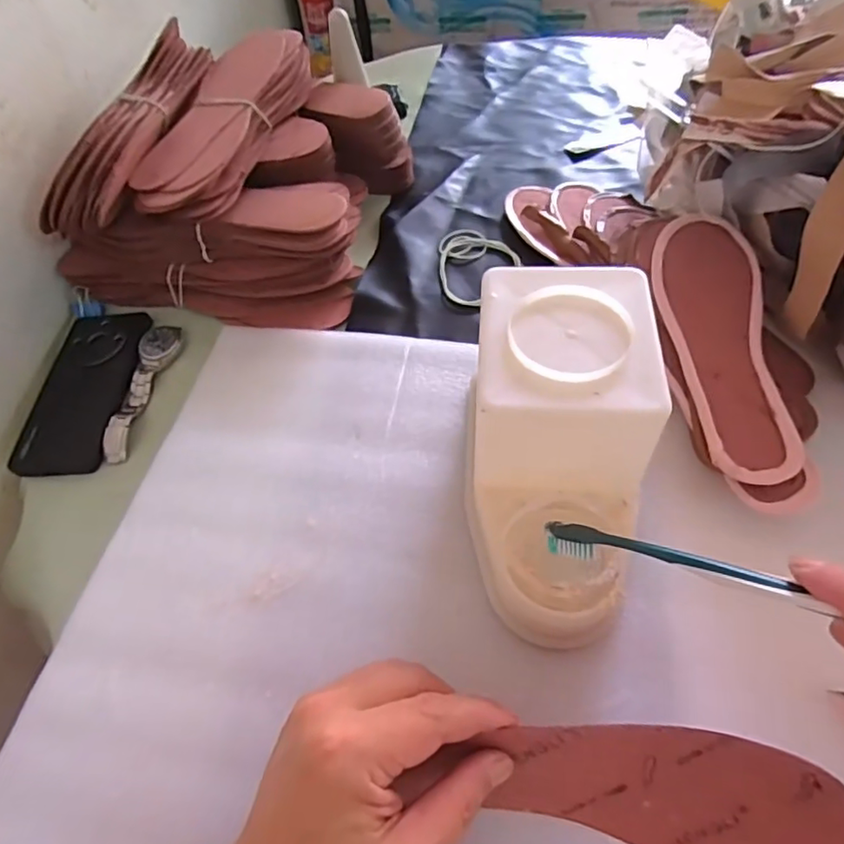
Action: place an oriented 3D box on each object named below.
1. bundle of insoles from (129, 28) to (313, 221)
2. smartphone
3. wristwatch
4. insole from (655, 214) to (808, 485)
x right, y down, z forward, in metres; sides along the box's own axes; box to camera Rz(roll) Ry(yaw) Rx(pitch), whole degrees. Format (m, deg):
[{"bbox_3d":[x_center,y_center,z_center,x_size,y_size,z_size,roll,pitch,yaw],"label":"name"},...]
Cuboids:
[{"bbox_3d":[-0.172,-0.269,0.514,0.087,0.043,0.252,10,58,11],"label":"bundle of insoles"},{"bbox_3d":[-0.293,-0.029,0.494,0.078,0.013,0.167,-1,56,4],"label":"smartphone"},{"bbox_3d":[-0.240,-0.027,0.487,0.034,0.014,0.135,2,56,6],"label":"wristwatch"},{"bbox_3d":[0.209,-0.062,0.404,0.070,0.005,0.222,-1,61,13],"label":"insole"}]

